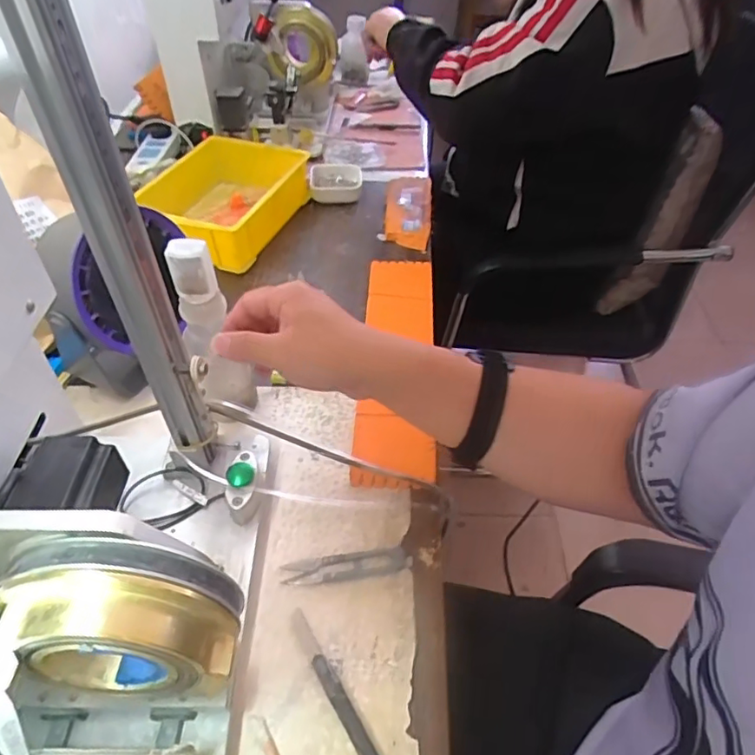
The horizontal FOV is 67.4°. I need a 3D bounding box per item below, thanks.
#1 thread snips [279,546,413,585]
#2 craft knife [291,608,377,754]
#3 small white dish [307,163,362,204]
[{"bbox_3d":[-0.025,0.160,0.481,0.108,0.006,0.022,-6,46,-6],"label":"thread snips"},{"bbox_3d":[-0.023,0.239,0.402,0.015,0.008,0.167,-25,51,-22],"label":"craft knife"},{"bbox_3d":[-0.066,-0.306,0.894,0.083,0.036,0.075,-3,46,-4],"label":"small white dish"}]

